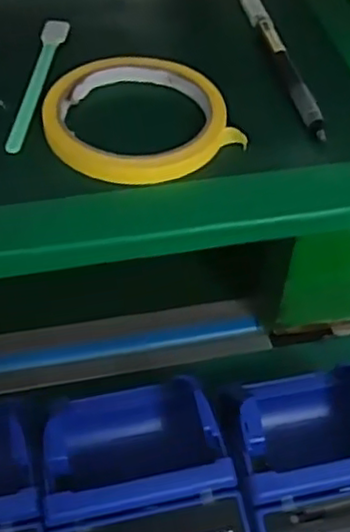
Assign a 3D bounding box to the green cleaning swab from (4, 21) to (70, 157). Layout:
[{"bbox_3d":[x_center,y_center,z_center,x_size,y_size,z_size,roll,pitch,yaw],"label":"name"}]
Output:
[{"bbox_3d":[-0.075,-0.100,0.362,0.013,0.006,0.112,6,50,3],"label":"green cleaning swab"}]

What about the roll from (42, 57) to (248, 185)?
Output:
[{"bbox_3d":[-0.020,-0.076,0.341,0.088,0.018,0.088,1,50,-1],"label":"roll"}]

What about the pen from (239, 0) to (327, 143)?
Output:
[{"bbox_3d":[0.060,-0.122,0.381,0.013,0.011,0.142,-10,51,-10],"label":"pen"}]

